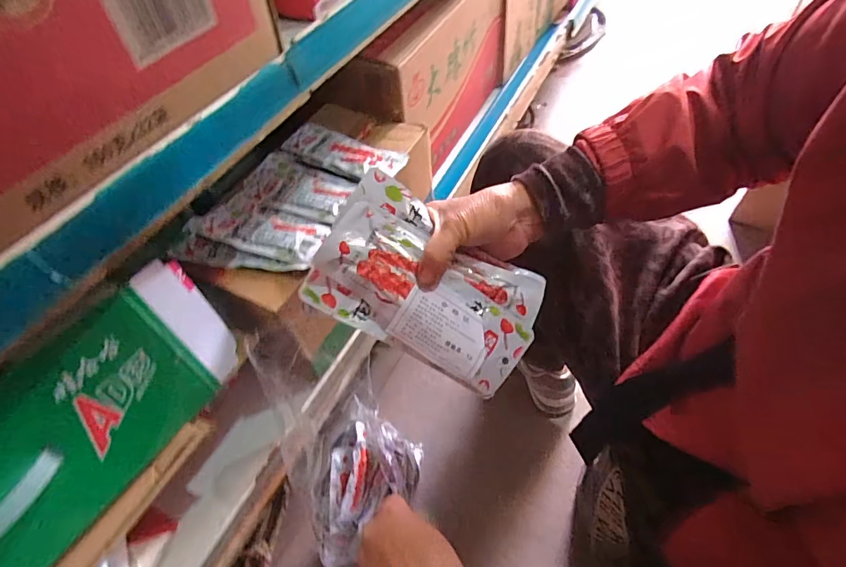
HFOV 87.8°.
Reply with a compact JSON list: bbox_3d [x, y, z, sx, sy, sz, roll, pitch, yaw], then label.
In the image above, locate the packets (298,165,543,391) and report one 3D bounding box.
[{"bbox_3d":[0.005,0.004,0.349,0.177,0.019,0.113,32,83,-5],"label":"packets"}]

